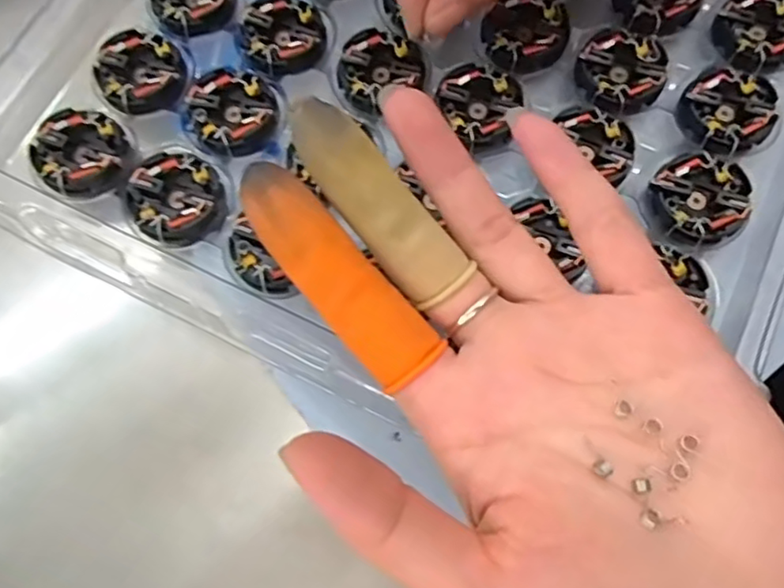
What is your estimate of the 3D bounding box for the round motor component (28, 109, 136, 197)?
[{"bbox_3d":[-0.109,-0.050,0.218,0.031,0.008,0.031,0,72,0],"label":"round motor component"}]

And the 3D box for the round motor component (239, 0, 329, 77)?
[{"bbox_3d":[-0.041,-0.098,0.232,0.030,0.005,0.031,0,72,0],"label":"round motor component"}]

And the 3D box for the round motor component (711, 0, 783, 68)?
[{"bbox_3d":[0.138,-0.099,0.229,0.030,0.007,0.029,0,72,0],"label":"round motor component"}]

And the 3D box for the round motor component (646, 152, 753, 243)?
[{"bbox_3d":[0.105,-0.033,0.208,0.032,0.005,0.030,0,72,0],"label":"round motor component"}]

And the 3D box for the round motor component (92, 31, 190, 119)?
[{"bbox_3d":[-0.092,-0.081,0.228,0.030,0.007,0.034,-41,77,-12],"label":"round motor component"}]

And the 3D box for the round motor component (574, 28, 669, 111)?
[{"bbox_3d":[0.083,-0.082,0.224,0.029,0.005,0.030,0,72,0],"label":"round motor component"}]

